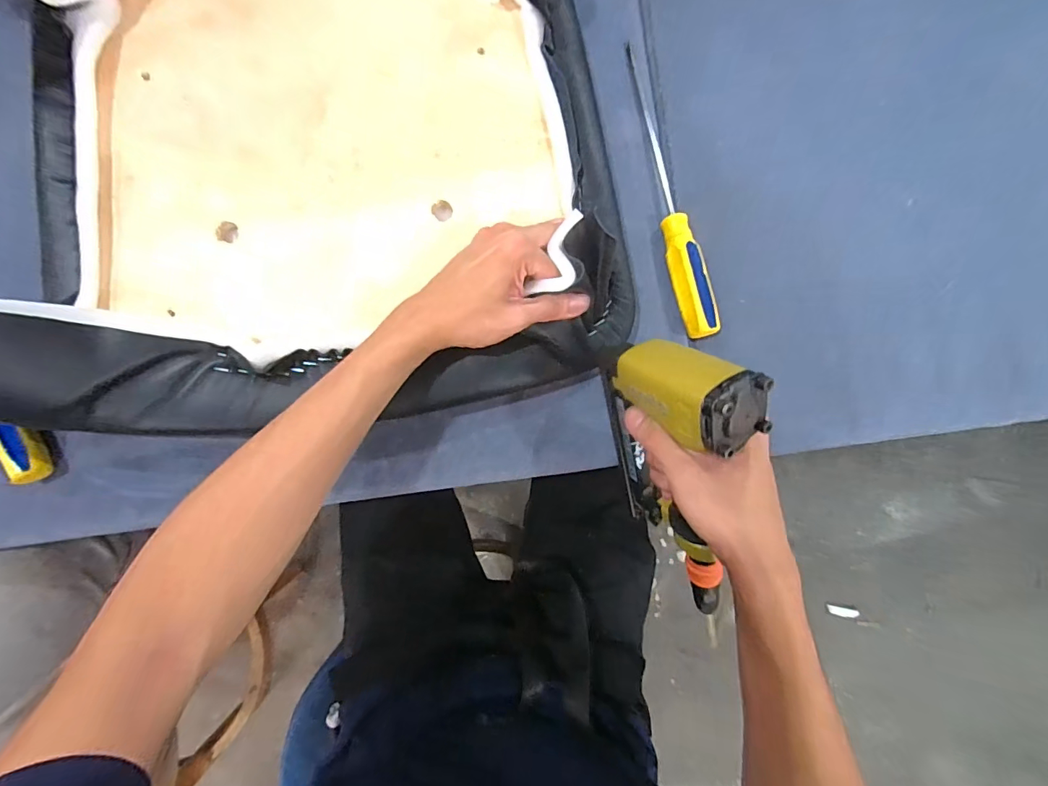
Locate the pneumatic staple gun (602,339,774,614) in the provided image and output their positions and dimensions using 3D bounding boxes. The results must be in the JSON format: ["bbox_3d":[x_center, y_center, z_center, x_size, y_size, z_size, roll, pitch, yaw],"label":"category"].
[{"bbox_3d":[0.114,0.053,0.347,0.061,0.225,0.120,-16,44,-4],"label":"pneumatic staple gun"}]

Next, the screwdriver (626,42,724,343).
[{"bbox_3d":[0.132,-0.189,0.427,0.029,0.029,0.283,-13,87,-4],"label":"screwdriver"}]

